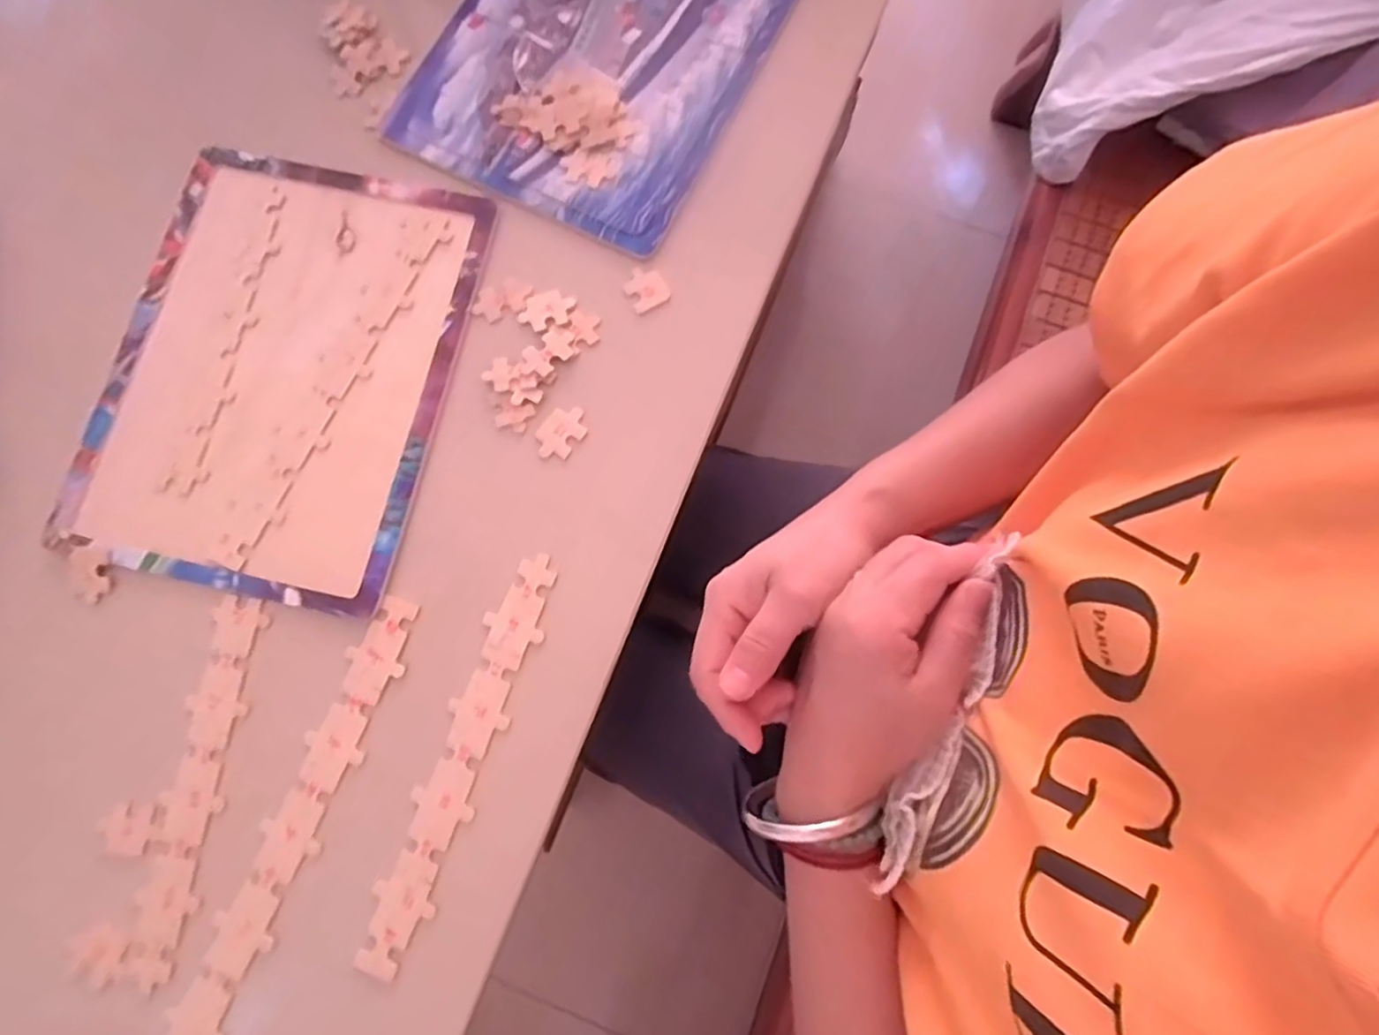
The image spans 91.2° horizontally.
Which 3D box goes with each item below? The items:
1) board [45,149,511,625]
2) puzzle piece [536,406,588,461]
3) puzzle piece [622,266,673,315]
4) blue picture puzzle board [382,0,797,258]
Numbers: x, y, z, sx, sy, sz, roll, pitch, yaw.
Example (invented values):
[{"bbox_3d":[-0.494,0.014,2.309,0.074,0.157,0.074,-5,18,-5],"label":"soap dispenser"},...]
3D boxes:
[{"bbox_3d":[-0.272,-0.101,0.449,0.217,0.004,0.290,12,80,2],"label":"board"},{"bbox_3d":[-0.084,-0.056,0.441,0.025,0.004,0.039,36,82,6],"label":"puzzle piece"},{"bbox_3d":[-0.030,-0.156,0.460,0.026,0.004,0.031,-28,81,-5],"label":"puzzle piece"},{"bbox_3d":[-0.062,-0.351,0.491,0.217,0.011,0.288,25,81,5],"label":"blue picture puzzle board"}]

